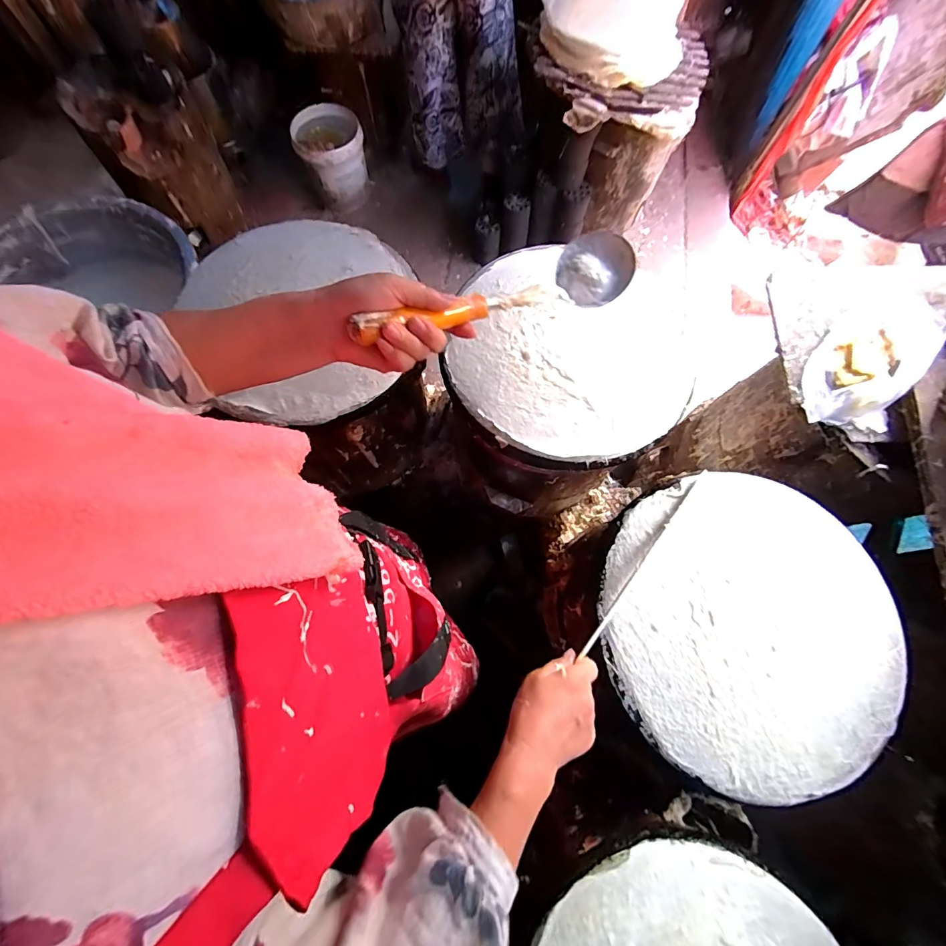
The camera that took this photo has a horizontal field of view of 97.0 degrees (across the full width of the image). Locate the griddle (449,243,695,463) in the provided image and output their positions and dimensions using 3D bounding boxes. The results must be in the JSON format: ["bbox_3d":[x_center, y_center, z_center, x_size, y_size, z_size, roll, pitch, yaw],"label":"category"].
[{"bbox_3d":[0.142,-0.176,0.621,0.352,0.035,0.318,27,75,7],"label":"griddle"}]

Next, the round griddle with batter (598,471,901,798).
[{"bbox_3d":[0.338,0.177,0.502,0.352,0.030,0.349,-14,74,-5],"label":"round griddle with batter"}]

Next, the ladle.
[{"bbox_3d":[0.041,-0.197,0.433,0.373,0.053,0.082,-26,74,-34],"label":"ladle"}]

